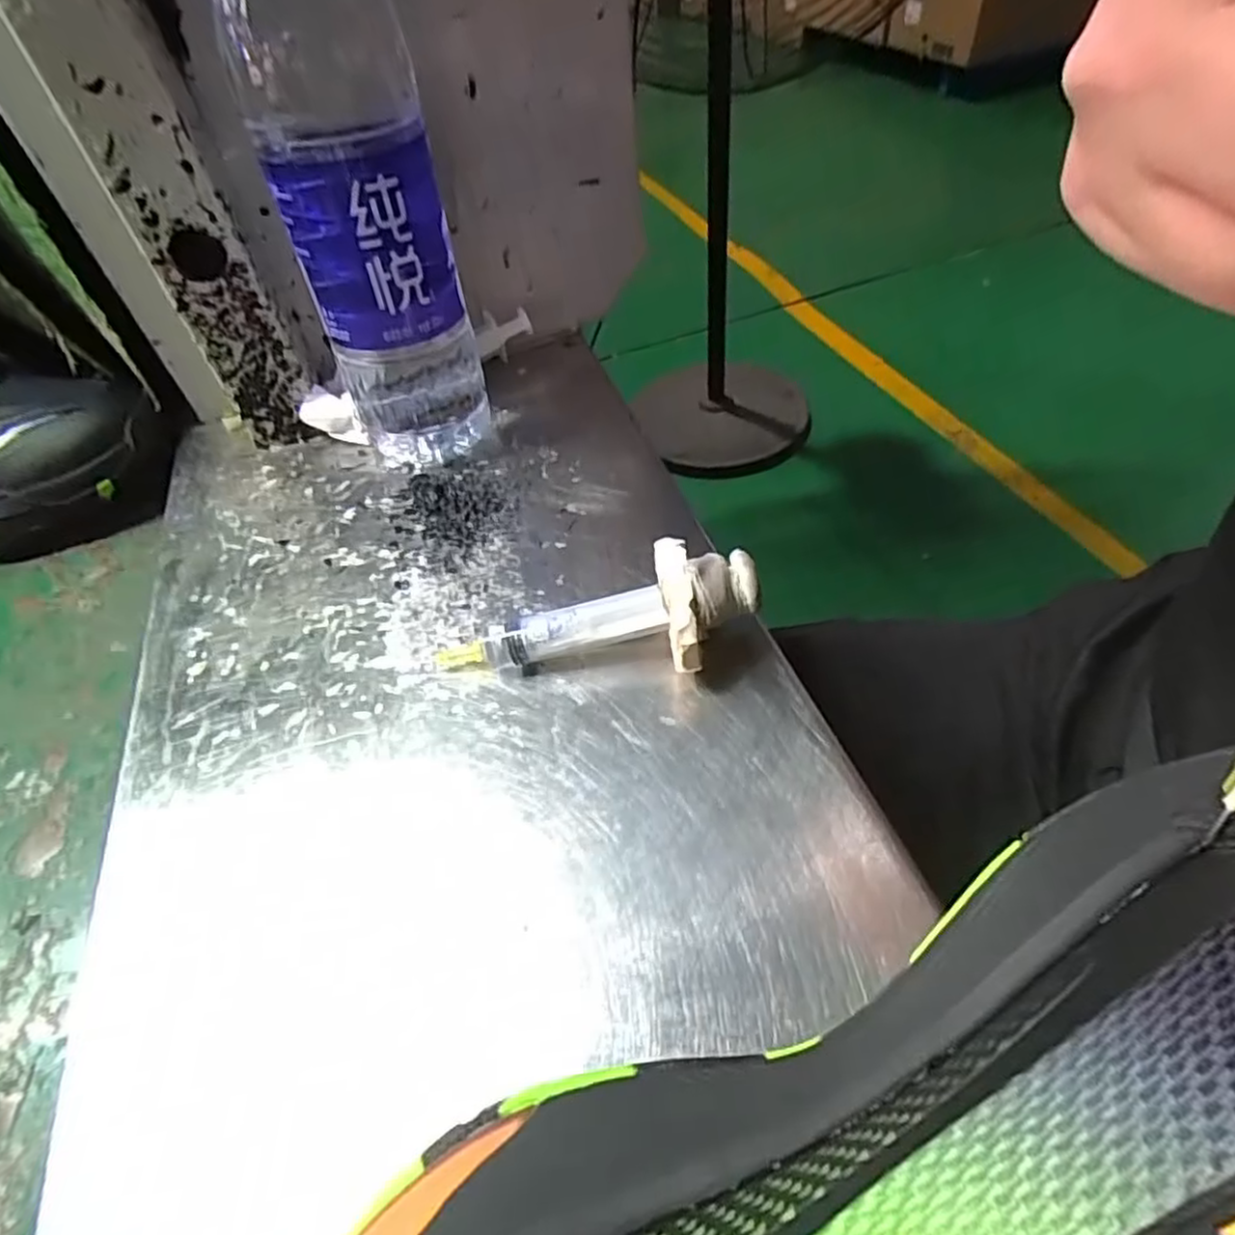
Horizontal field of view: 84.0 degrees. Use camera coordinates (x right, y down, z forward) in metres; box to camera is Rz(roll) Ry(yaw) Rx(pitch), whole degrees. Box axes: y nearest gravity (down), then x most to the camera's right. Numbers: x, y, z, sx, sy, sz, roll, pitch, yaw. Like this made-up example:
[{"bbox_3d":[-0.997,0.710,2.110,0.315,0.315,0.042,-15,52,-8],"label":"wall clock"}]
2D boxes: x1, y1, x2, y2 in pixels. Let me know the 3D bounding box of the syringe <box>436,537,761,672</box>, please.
[{"bbox_3d":[-0.010,0.003,0.239,0.117,0.020,0.045,-14,47,14],"label":"syringe"}]

